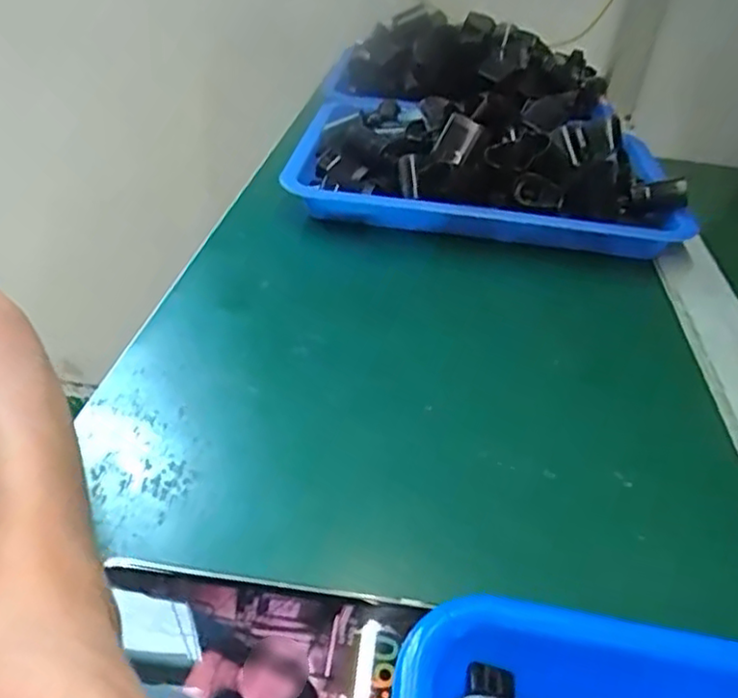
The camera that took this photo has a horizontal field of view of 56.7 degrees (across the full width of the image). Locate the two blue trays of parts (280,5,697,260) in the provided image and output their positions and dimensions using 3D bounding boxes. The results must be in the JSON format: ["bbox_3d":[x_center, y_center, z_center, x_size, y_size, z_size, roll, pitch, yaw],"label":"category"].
[{"bbox_3d":[0.110,-0.246,0.703,0.322,0.102,0.481,6,35,1],"label":"two blue trays of parts"}]

